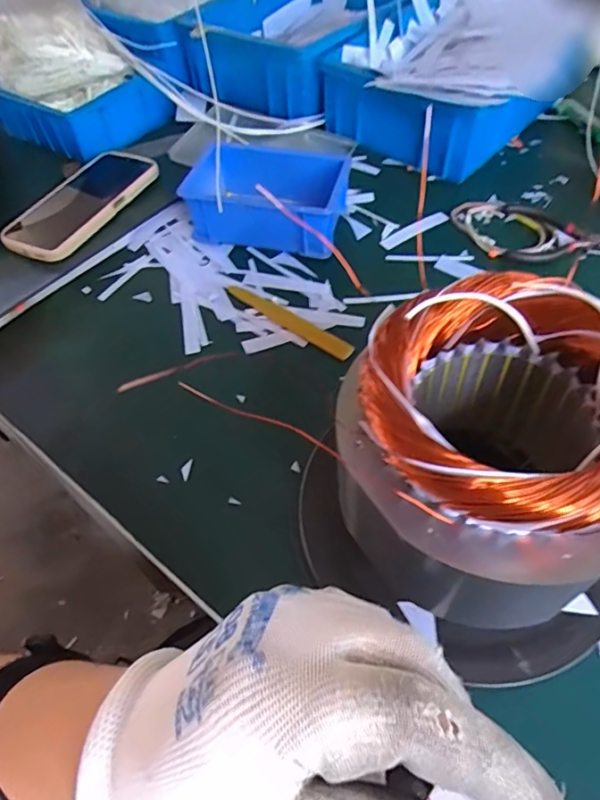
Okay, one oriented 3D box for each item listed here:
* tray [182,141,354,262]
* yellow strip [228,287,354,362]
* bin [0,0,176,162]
[{"bbox_3d":[-0.032,-0.196,0.498,0.144,0.054,0.103,10,57,11],"label":"tray"},{"bbox_3d":[-0.010,-0.069,0.445,0.126,0.004,0.019,32,58,18],"label":"yellow strip"},{"bbox_3d":[-0.282,-0.383,0.598,0.202,0.127,0.156,34,64,24],"label":"bin"}]

